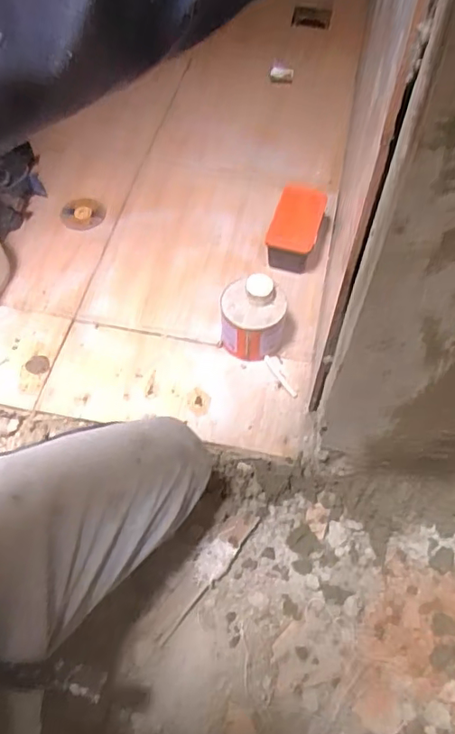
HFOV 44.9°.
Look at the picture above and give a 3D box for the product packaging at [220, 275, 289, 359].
[{"bbox_3d":[0.039,-0.072,0.844,0.096,0.114,0.078,7,59,4],"label":"product packaging"}]

